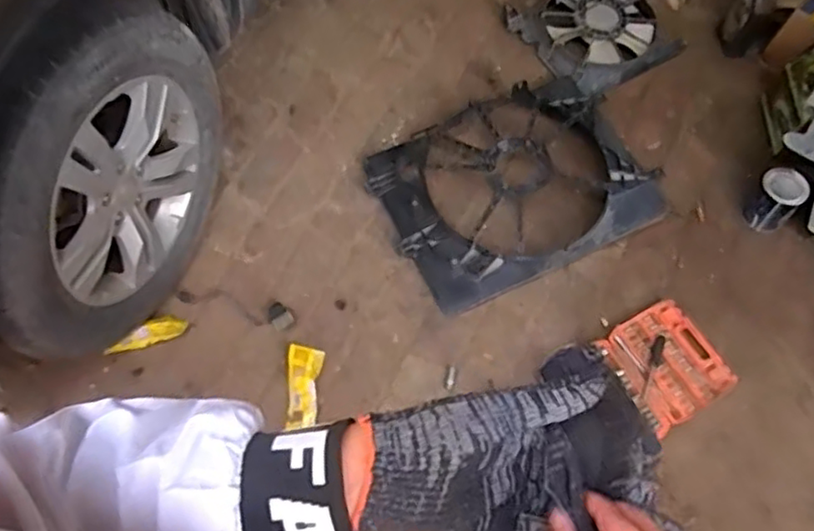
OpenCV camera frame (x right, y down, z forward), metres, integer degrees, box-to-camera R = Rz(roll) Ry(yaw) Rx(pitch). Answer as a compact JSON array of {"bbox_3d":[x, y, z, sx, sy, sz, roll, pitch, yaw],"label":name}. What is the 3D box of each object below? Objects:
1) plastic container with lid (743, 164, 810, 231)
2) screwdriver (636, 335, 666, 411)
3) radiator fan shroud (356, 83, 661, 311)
[{"bbox_3d":[0.903,-0.163,1.626,0.097,0.132,0.123,26,68,12],"label":"plastic container with lid"},{"bbox_3d":[0.549,0.229,1.487,0.026,0.020,0.164,21,67,10],"label":"screwdriver"},{"bbox_3d":[0.264,-0.211,1.661,0.626,0.117,0.492,-25,67,-11],"label":"radiator fan shroud"}]

